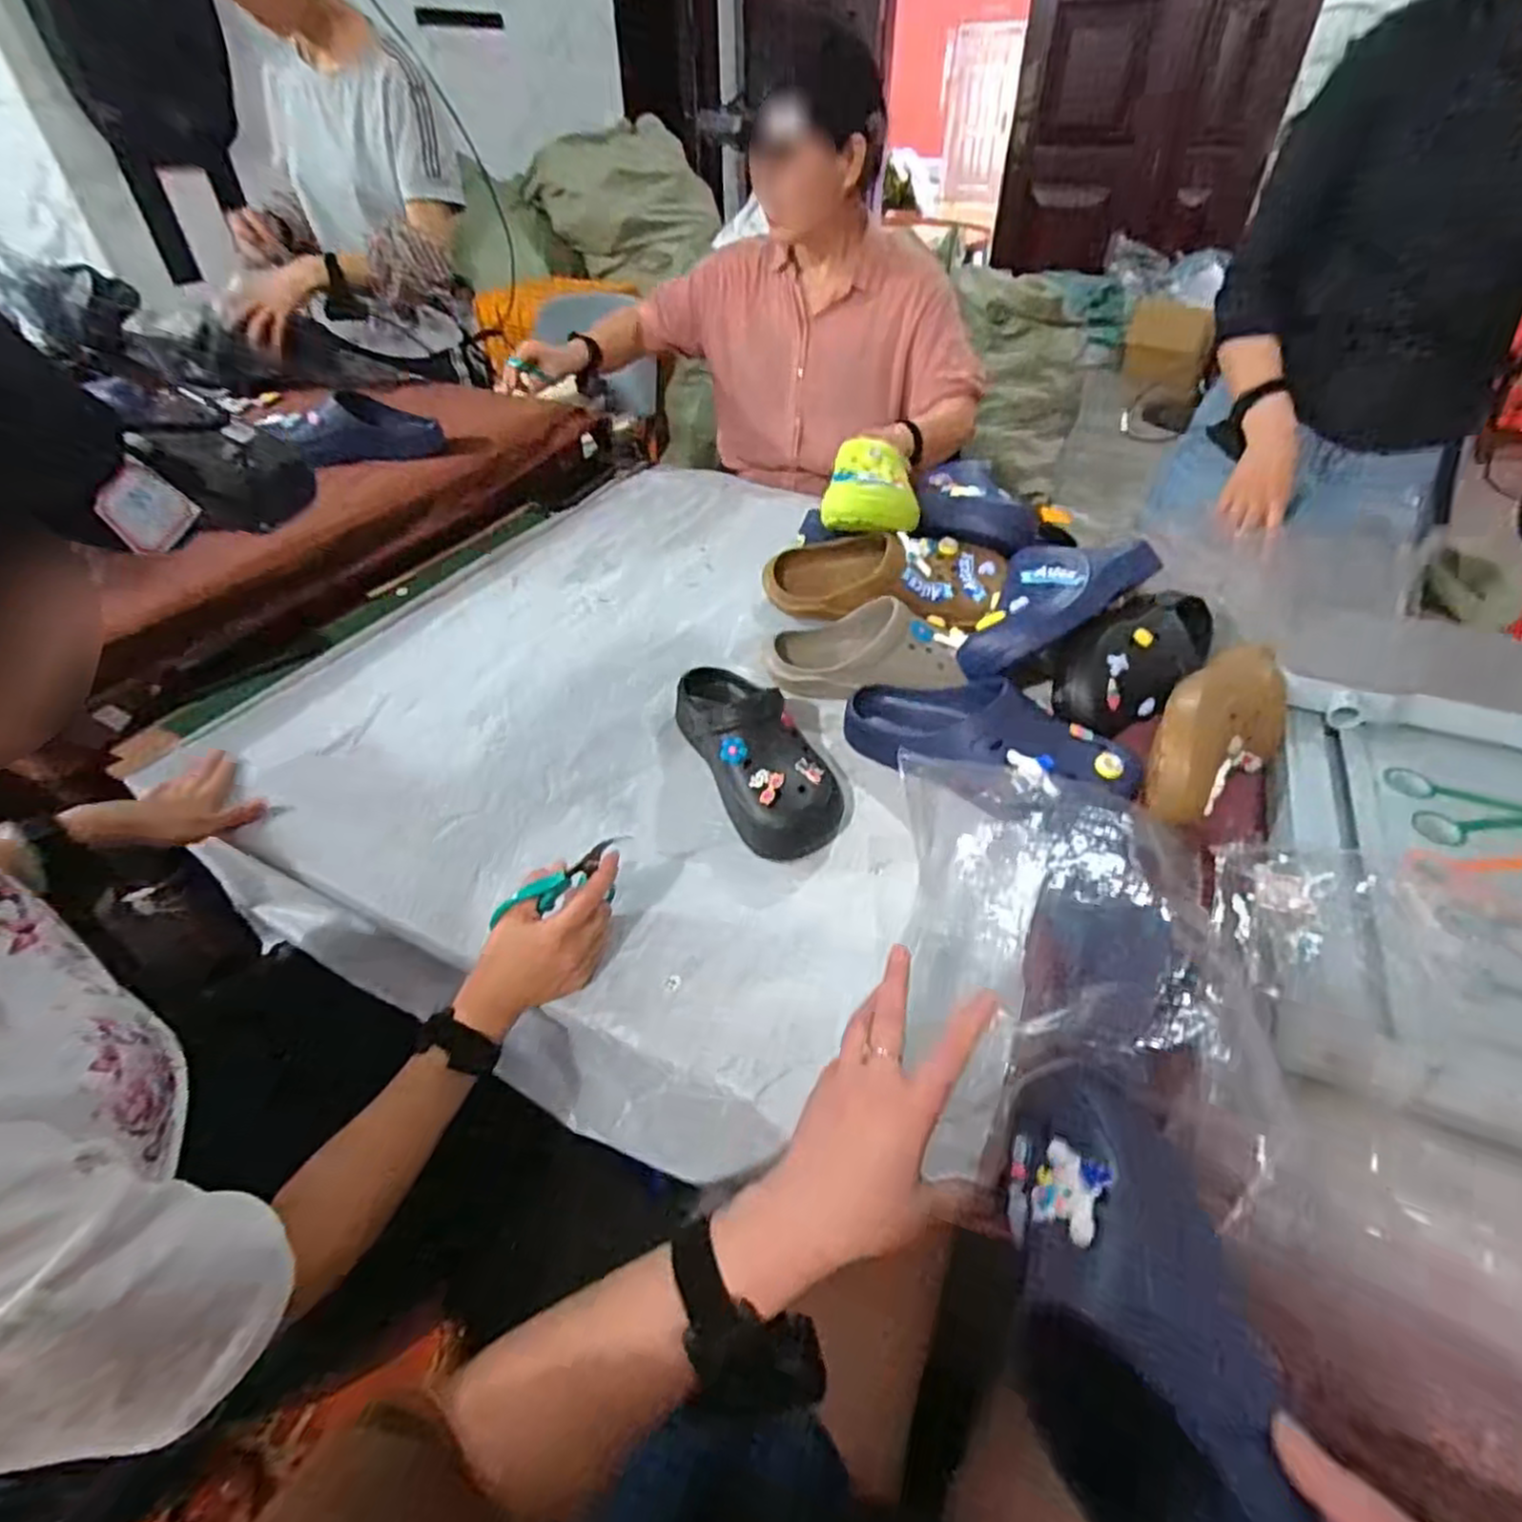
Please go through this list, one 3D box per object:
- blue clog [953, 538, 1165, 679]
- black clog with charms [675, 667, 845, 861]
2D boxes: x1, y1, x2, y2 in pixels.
[{"bbox_3d":[0.317,-0.177,0.803,0.119,0.082,0.261,33,52,31],"label":"blue clog"},{"bbox_3d":[-0.014,-0.022,0.742,0.102,0.083,0.257,-20,46,-19],"label":"black clog with charms"}]

